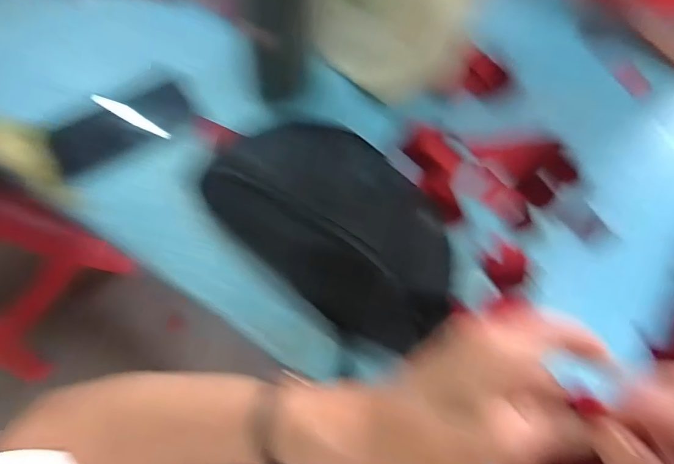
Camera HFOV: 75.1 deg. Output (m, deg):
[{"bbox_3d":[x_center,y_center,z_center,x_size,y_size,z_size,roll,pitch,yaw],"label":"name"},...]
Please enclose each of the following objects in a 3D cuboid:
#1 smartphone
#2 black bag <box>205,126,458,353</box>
[{"bbox_3d":[-0.235,-0.119,0.478,0.149,0.014,0.085,-26,71,-12],"label":"smartphone"},{"bbox_3d":[-0.003,-0.011,0.398,0.242,0.064,0.133,38,72,13],"label":"black bag"}]

